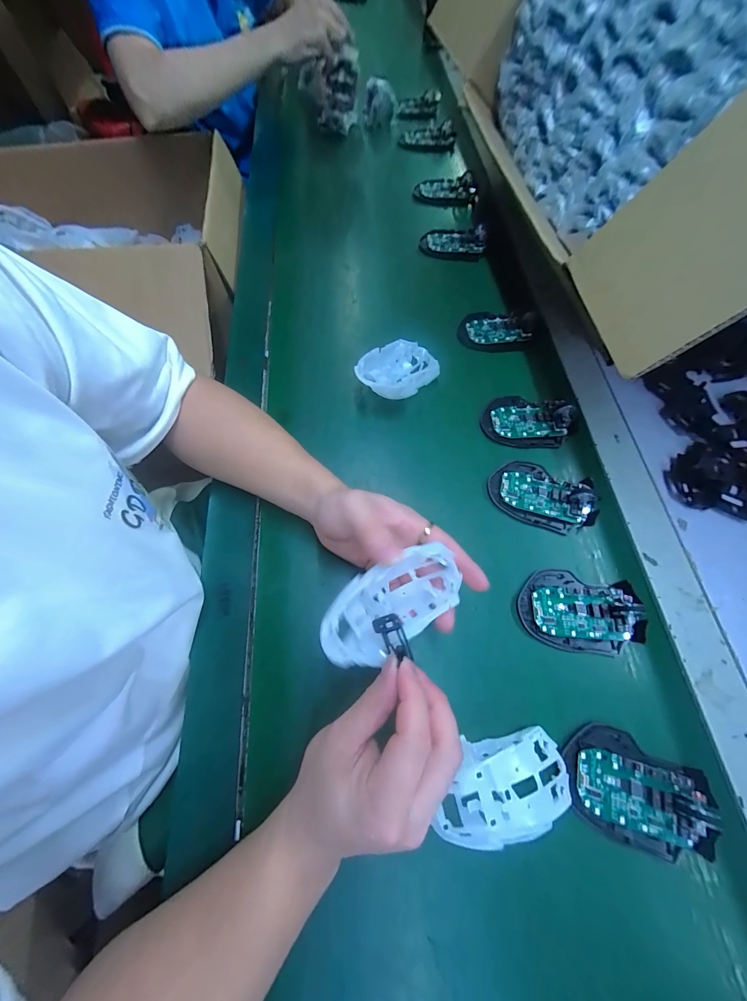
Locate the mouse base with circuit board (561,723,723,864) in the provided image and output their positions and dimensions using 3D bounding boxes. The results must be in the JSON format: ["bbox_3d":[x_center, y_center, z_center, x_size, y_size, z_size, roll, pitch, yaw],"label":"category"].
[{"bbox_3d":[0.213,0.233,0.265,0.109,0.028,0.076,14,68,5],"label":"mouse base with circuit board"}]

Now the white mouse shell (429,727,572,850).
[{"bbox_3d":[0.102,0.223,0.261,0.106,0.031,0.062,-8,67,-4],"label":"white mouse shell"}]

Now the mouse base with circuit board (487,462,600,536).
[{"bbox_3d":[0.190,-0.007,0.373,0.112,0.026,0.072,27,69,10],"label":"mouse base with circuit board"}]

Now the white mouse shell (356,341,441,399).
[{"bbox_3d":[0.029,-0.165,0.426,0.107,0.041,0.062,-35,72,-14],"label":"white mouse shell"}]

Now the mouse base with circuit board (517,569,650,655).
[{"bbox_3d":[0.202,0.107,0.325,0.111,0.020,0.073,14,68,5],"label":"mouse base with circuit board"}]

